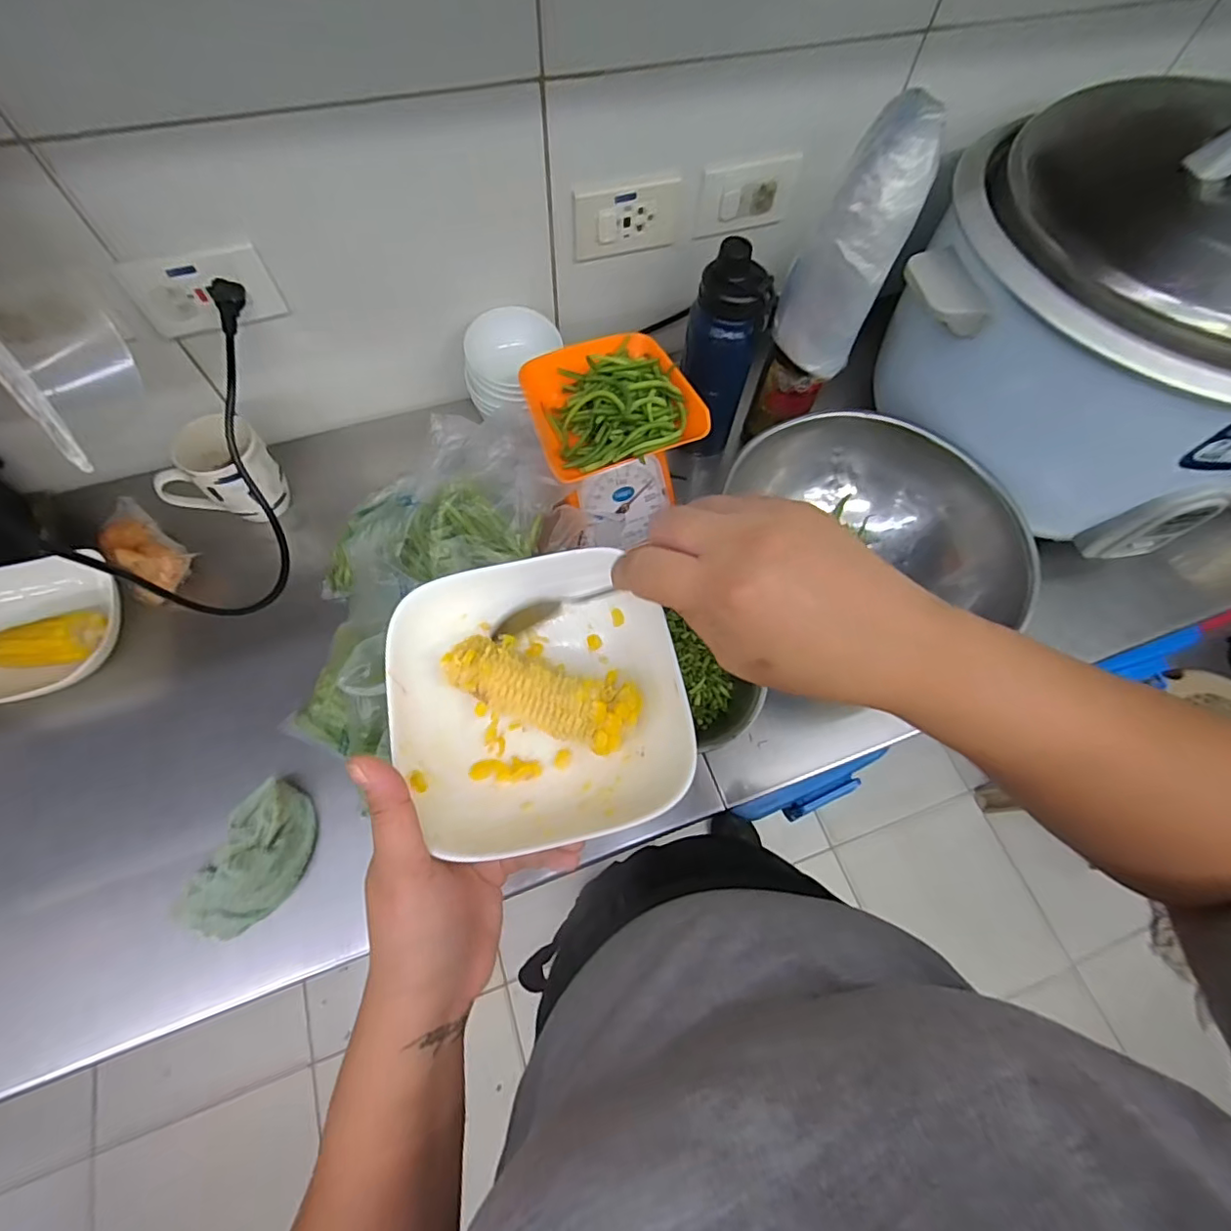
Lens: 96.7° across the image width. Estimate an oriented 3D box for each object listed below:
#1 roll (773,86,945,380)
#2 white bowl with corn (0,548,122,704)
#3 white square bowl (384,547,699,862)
[{"bbox_3d":[0.223,-0.346,0.519,0.085,0.209,0.083,29,67,10],"label":"roll"},{"bbox_3d":[-0.586,0.009,0.558,0.141,0.066,0.139,1,65,-2],"label":"white bowl with corn"},{"bbox_3d":[-0.043,0.042,0.301,0.145,0.046,0.153,-11,67,-8],"label":"white square bowl"}]

